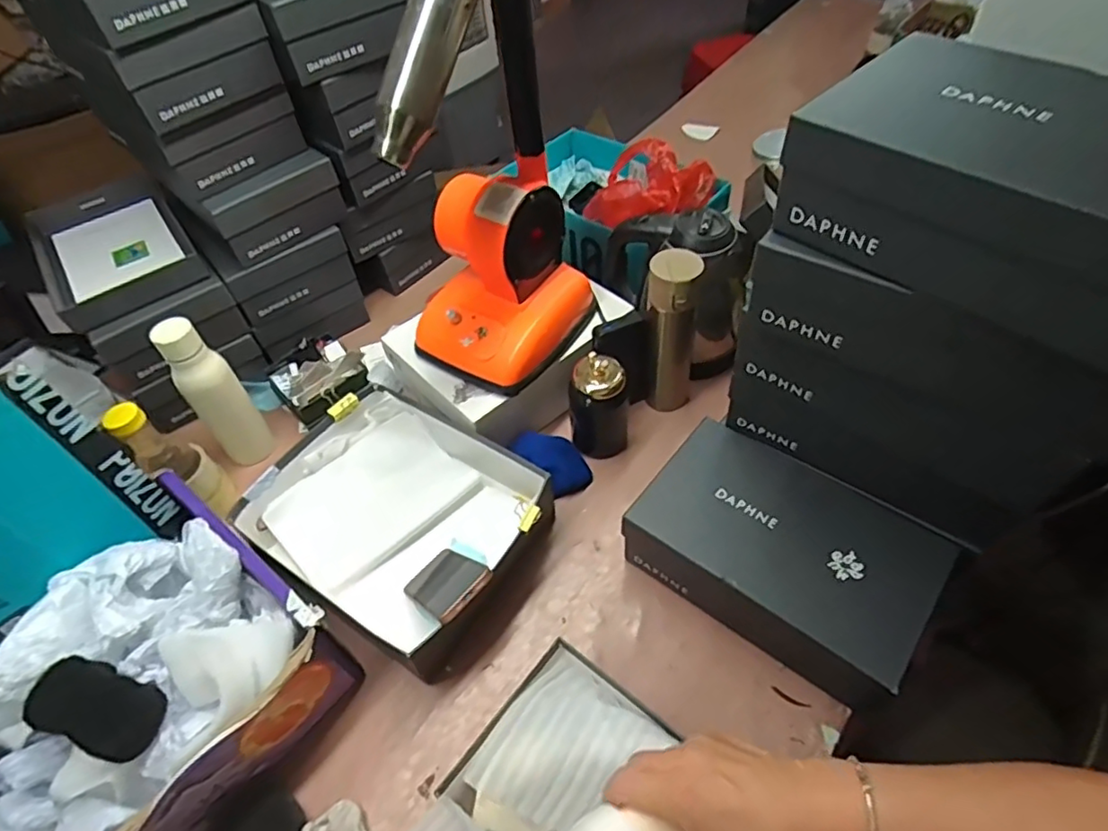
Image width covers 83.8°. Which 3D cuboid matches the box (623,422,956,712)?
[{"bbox_3d":[0.247,0.156,0.688,0.288,0.113,0.189,33,61,27],"label":"box"}]

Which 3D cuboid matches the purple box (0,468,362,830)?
[{"bbox_3d":[-0.444,0.295,0.598,0.302,0.140,0.402,33,61,27],"label":"purple box"}]

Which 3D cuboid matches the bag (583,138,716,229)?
[{"bbox_3d":[0.149,-0.357,0.955,0.188,0.077,0.118,9,53,12],"label":"bag"}]

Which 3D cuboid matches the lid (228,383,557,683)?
[{"bbox_3d":[-0.188,0.118,0.773,0.337,0.097,0.263,25,58,23],"label":"lid"}]

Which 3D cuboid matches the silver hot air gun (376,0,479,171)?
[{"bbox_3d":[-0.095,-0.356,0.541,0.045,0.048,0.272,25,99,23],"label":"silver hot air gun"}]

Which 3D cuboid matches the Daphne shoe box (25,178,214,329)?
[{"bbox_3d":[-0.650,-0.247,0.908,0.187,0.040,0.317,-33,56,-20],"label":"Daphne shoe box"}]

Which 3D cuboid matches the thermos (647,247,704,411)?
[{"bbox_3d":[0.155,-0.111,0.822,0.066,0.241,0.074,3,52,7],"label":"thermos"}]

